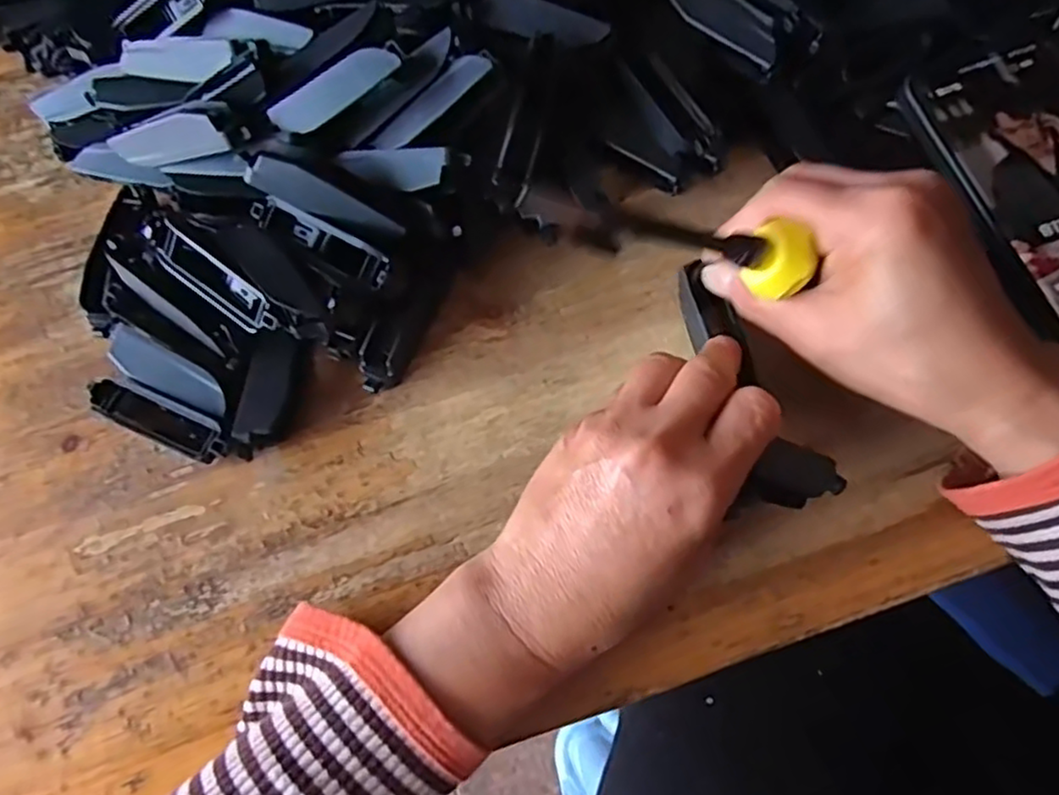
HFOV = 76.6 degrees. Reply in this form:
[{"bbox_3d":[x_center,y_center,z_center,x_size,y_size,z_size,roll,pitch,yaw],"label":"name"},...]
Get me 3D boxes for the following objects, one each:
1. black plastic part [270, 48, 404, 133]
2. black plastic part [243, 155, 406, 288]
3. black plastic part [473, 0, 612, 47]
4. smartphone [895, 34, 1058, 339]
[{"bbox_3d":[-0.084,-0.131,0.288,0.063,0.007,0.017,-19,105,21],"label":"black plastic part"},{"bbox_3d":[-0.086,-0.077,0.284,0.068,0.029,0.028,31,75,12],"label":"black plastic part"},{"bbox_3d":[0.005,-0.177,0.314,0.063,0.004,0.017,18,105,9],"label":"black plastic part"},{"bbox_3d":[0.239,-0.091,0.301,0.082,0.007,0.159,-17,74,-4],"label":"smartphone"}]

